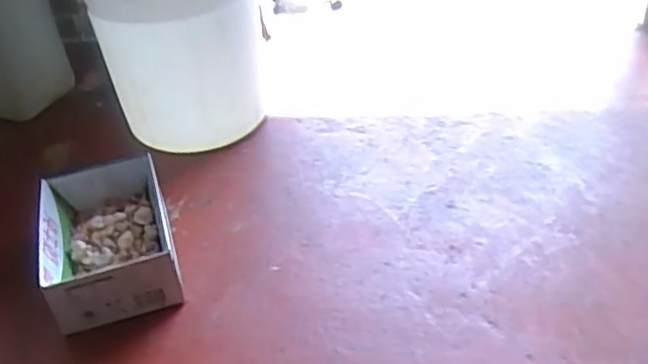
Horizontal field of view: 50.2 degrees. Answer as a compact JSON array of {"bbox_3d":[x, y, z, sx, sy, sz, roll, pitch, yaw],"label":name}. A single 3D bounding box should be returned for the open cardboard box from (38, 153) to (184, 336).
[{"bbox_3d":[-0.357,0.094,1.143,0.204,0.115,0.280,-16,39,-12],"label":"open cardboard box"}]

